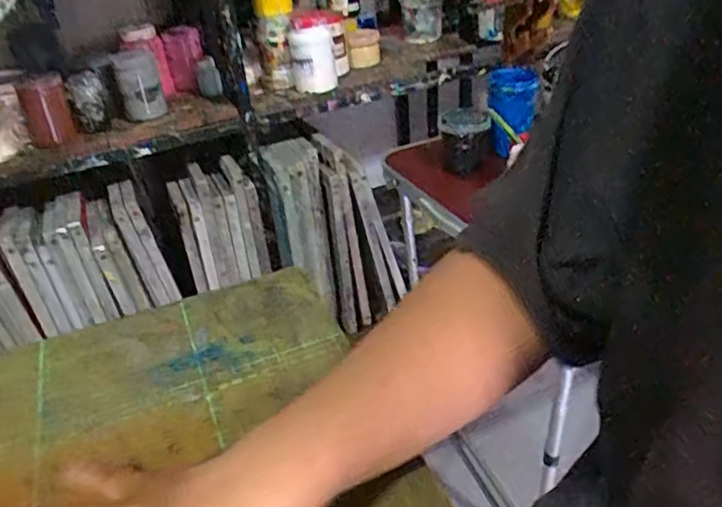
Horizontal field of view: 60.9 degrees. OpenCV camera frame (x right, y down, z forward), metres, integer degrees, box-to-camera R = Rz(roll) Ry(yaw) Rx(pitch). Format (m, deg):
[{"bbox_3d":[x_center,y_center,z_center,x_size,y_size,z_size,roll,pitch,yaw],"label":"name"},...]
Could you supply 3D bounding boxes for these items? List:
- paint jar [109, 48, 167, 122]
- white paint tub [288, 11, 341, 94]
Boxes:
[{"bbox_3d":[-0.481,-0.365,1.346,0.096,0.156,0.076,-14,33,-14],"label":"paint jar"},{"bbox_3d":[-0.107,-0.465,1.403,0.109,0.169,0.101,-8,32,-5],"label":"white paint tub"}]

